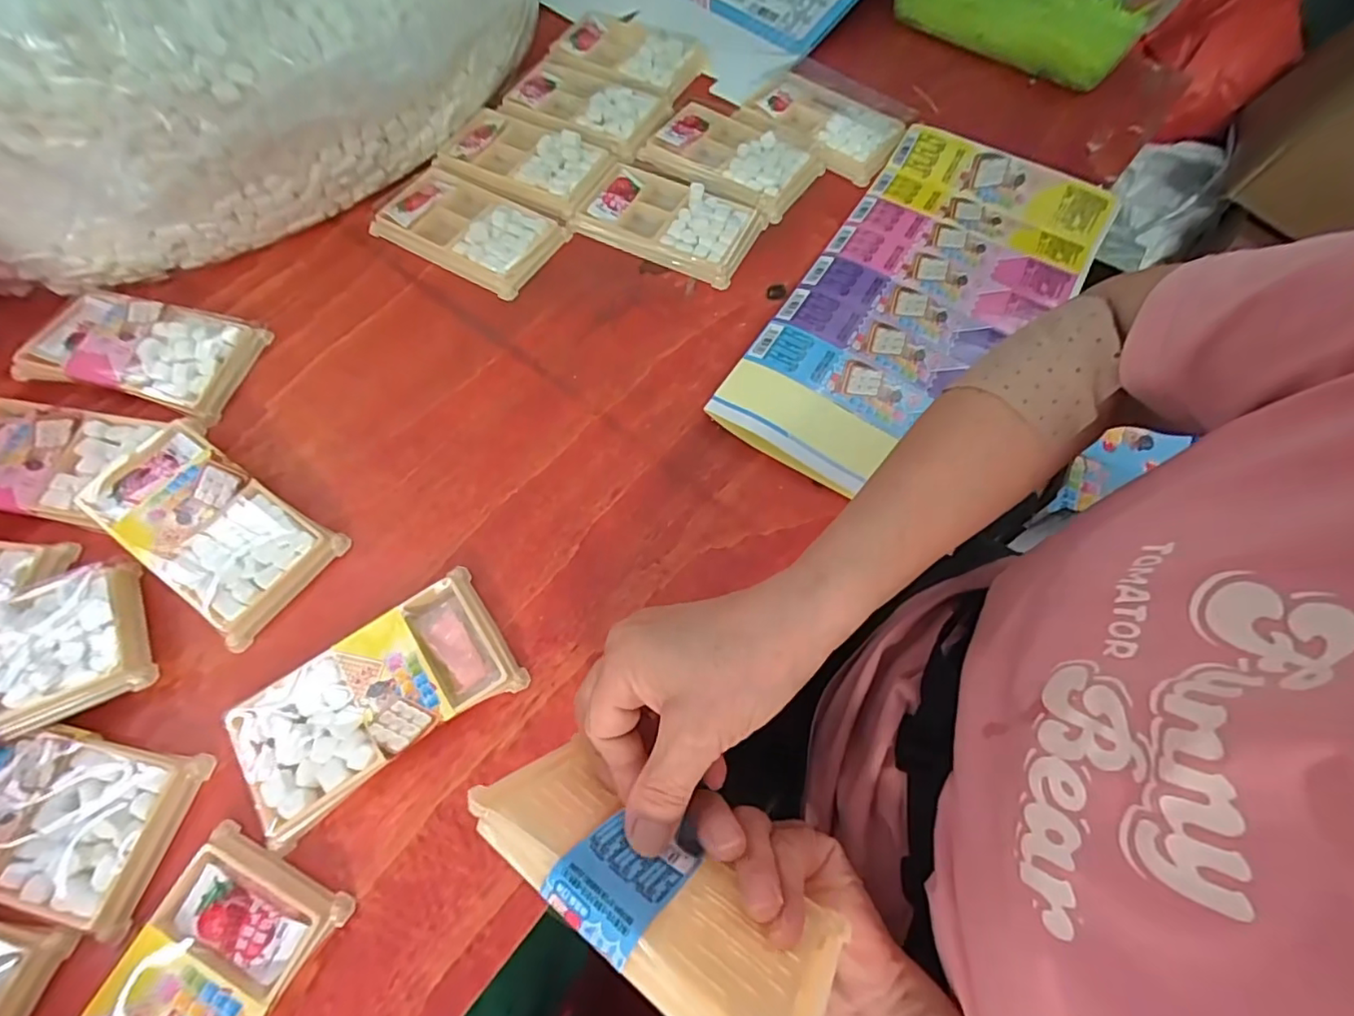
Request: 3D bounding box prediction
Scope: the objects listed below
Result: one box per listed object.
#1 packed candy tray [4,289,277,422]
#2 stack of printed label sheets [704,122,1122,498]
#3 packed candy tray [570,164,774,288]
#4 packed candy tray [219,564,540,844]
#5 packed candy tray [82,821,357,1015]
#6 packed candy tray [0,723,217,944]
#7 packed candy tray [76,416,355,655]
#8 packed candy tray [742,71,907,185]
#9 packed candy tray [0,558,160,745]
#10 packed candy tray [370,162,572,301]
[{"bbox_3d":[-0.365,-0.109,0.396,0.143,0.025,0.075,12,66,4],"label":"packed candy tray"},{"bbox_3d":[0.174,-0.150,0.415,0.163,0.019,0.330,32,70,11],"label":"stack of printed label sheets"},{"bbox_3d":[-0.005,-0.224,0.453,0.131,0.019,0.077,25,67,10],"label":"packed candy tray"},{"bbox_3d":[-0.156,0.098,0.304,0.133,0.017,0.072,-32,70,-15],"label":"packed candy tray"},{"bbox_3d":[-0.212,0.220,0.248,0.074,0.015,0.129,23,67,9],"label":"packed candy tray"},{"bbox_3d":[-0.307,0.144,0.280,0.128,0.013,0.072,13,66,5],"label":"packed candy tray"},{"bbox_3d":[-0.276,0.006,0.342,0.145,0.025,0.073,33,69,13],"label":"packed candy tray"},{"bbox_3d":[0.127,-0.327,0.493,0.078,0.016,0.126,-40,72,-17],"label":"packed candy tray"},{"bbox_3d":[-0.345,0.082,0.290,0.134,0.015,0.076,-20,69,-26],"label":"packed candy tray"},{"bbox_3d":[-0.162,-0.217,0.450,0.140,0.017,0.078,28,68,11],"label":"packed candy tray"}]

